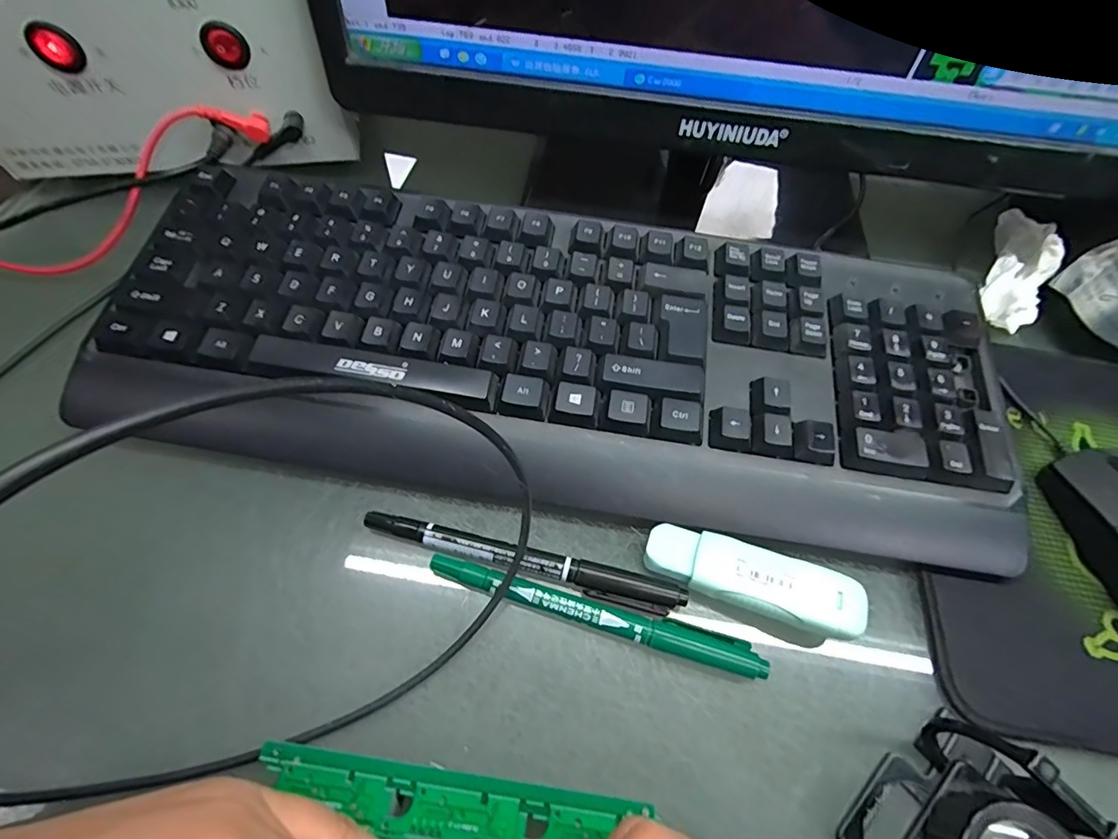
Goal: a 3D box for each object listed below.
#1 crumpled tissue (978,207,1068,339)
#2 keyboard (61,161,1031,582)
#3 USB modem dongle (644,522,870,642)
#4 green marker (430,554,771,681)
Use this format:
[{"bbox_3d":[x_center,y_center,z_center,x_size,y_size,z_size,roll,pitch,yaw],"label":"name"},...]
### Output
[{"bbox_3d":[0.286,-0.096,0.308,0.028,0.030,0.090,27,61,11],"label":"crumpled tissue"},{"bbox_3d":[0.002,-0.036,0.249,0.430,0.036,0.161,10,60,2],"label":"keyboard"},{"bbox_3d":[0.080,0.064,0.206,0.086,0.010,0.025,19,60,7],"label":"USB modem dongle"},{"bbox_3d":[0.014,0.080,0.205,0.137,0.011,0.013,15,60,4],"label":"green marker"}]

